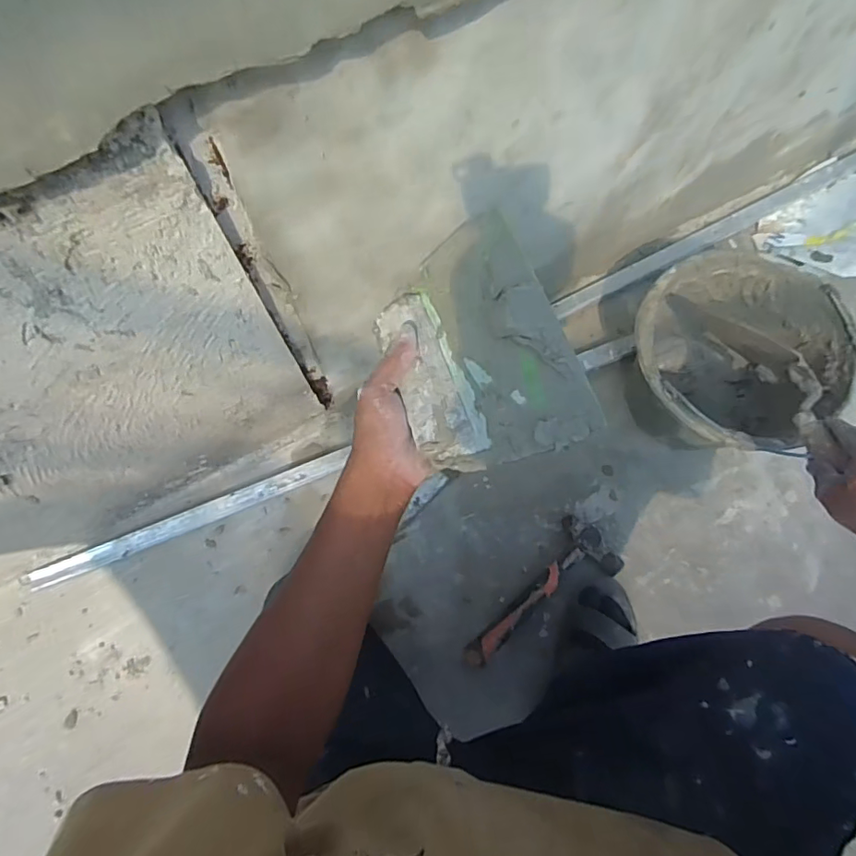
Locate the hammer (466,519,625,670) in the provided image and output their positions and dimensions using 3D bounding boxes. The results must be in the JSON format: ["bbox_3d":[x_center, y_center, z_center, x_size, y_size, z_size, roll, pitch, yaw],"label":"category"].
[{"bbox_3d":[0.161,0.244,0.801,0.278,0.040,0.109,-37,76,-11],"label":"hammer"}]

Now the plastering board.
[{"bbox_3d":[0.035,-0.065,0.418,0.130,0.015,0.202,-26,68,16],"label":"plastering board"}]

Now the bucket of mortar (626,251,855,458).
[{"bbox_3d":[0.432,-0.094,0.794,0.277,0.235,0.277,0,72,0],"label":"bucket of mortar"}]

